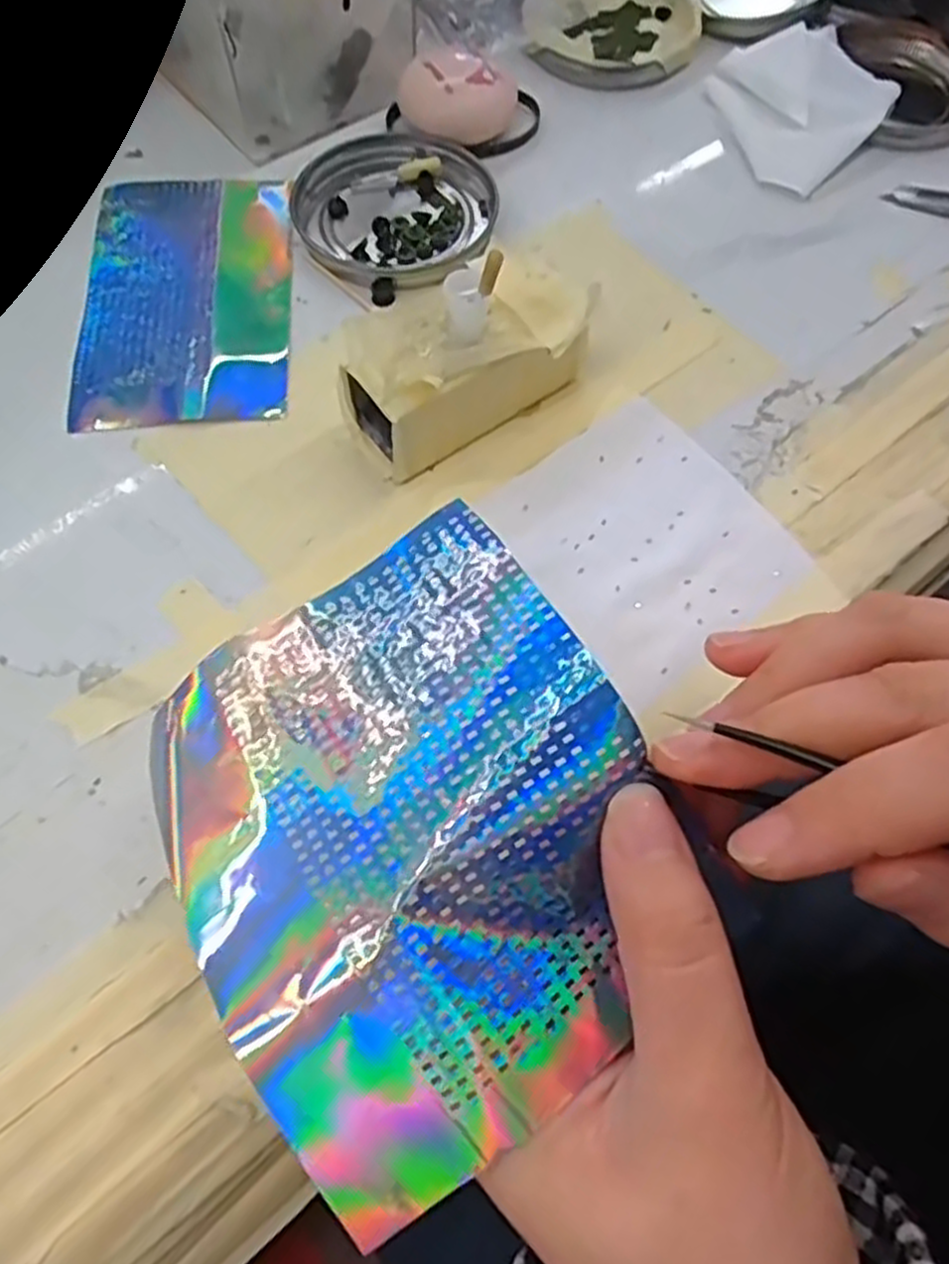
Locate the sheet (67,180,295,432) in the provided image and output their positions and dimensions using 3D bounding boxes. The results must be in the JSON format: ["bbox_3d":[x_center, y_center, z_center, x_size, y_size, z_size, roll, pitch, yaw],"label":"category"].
[{"bbox_3d":[-0.106,-0.125,0.287,0.073,0.008,0.112,-2,66,-2],"label":"sheet"}]

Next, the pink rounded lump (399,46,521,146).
[{"bbox_3d":[-0.008,-0.221,0.319,0.047,0.024,0.025,9,66,3],"label":"pink rounded lump"}]

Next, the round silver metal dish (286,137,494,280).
[{"bbox_3d":[-0.035,-0.170,0.311,0.081,0.012,0.075,0,66,-1],"label":"round silver metal dish"}]

